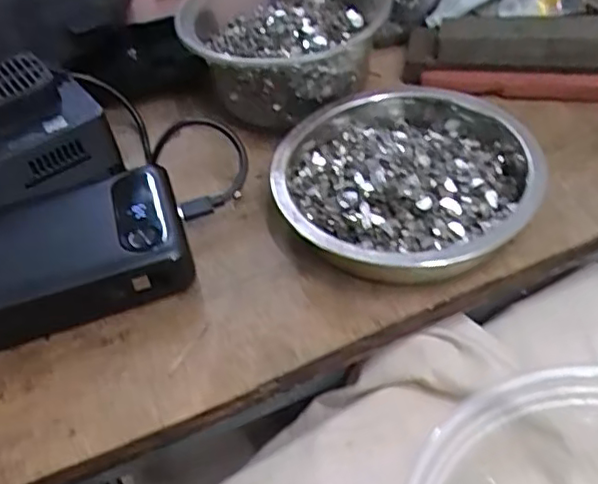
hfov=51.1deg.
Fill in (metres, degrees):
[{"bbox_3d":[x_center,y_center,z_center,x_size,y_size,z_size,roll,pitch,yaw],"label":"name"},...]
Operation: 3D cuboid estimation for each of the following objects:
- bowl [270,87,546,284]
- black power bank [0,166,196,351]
[{"bbox_3d":[0.050,-0.030,0.300,0.117,0.034,0.121,-3,50,4],"label":"bowl"},{"bbox_3d":[-0.132,0.012,0.293,0.154,0.026,0.073,-17,50,-8],"label":"black power bank"}]

